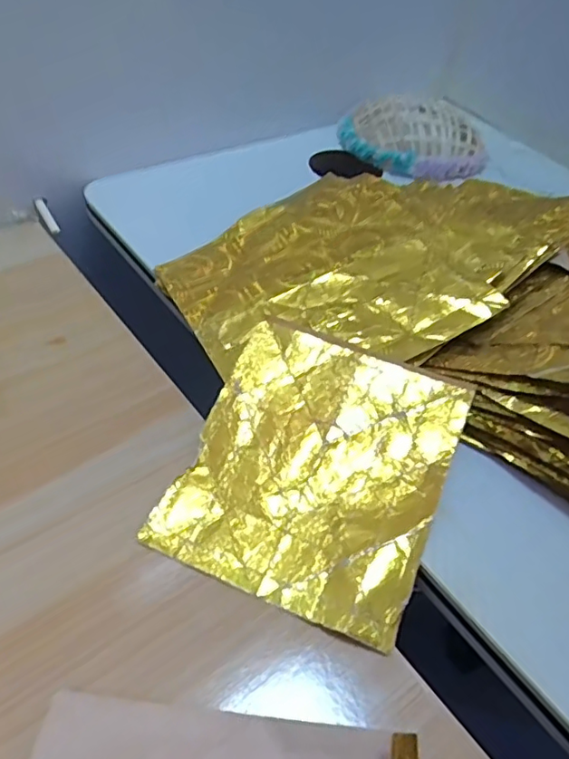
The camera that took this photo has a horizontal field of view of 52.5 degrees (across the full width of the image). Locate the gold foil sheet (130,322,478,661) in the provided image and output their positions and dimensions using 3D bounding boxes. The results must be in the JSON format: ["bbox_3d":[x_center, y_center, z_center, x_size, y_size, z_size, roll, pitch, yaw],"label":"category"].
[{"bbox_3d":[0.015,0.037,0.262,0.109,0.007,0.126,19,59,14],"label":"gold foil sheet"}]

